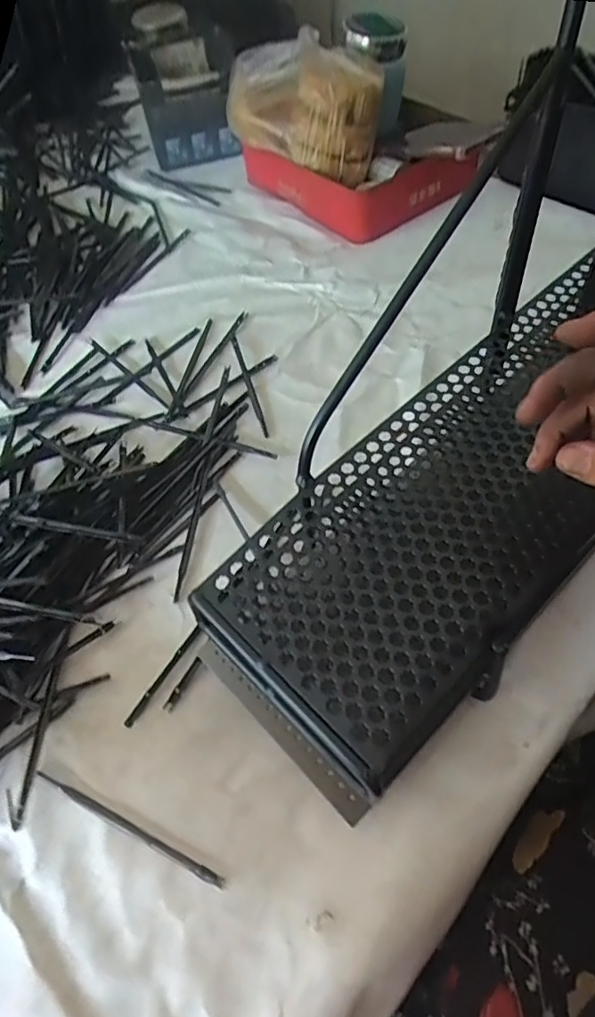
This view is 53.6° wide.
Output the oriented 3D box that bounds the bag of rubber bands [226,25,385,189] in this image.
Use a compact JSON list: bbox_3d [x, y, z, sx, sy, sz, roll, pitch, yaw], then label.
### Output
[{"bbox_3d":[-0.005,-0.469,0.682,0.195,0.119,0.085,28,62,21],"label":"bag of rubber bands"}]

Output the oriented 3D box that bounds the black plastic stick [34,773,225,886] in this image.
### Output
[{"bbox_3d":[-0.102,0.191,0.353,0.132,0.004,0.007,20,59,17],"label":"black plastic stick"}]

